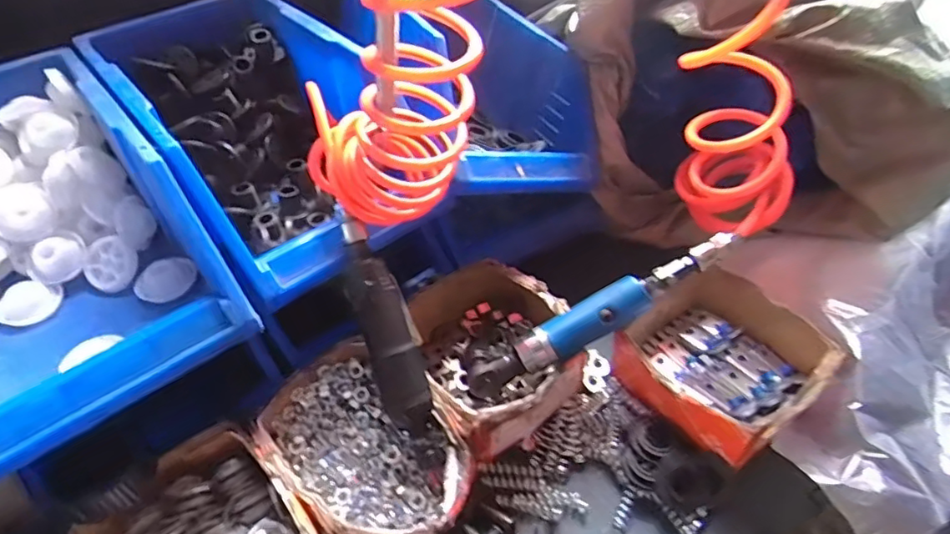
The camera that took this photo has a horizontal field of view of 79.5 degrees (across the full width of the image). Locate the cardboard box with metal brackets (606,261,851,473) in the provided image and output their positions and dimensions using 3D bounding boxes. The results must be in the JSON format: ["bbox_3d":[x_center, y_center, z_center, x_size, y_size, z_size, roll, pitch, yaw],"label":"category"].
[{"bbox_3d":[0.221,0.083,0.523,0.144,0.063,0.154,-34,52,-26],"label":"cardboard box with metal brackets"}]

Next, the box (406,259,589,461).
[{"bbox_3d":[0.018,0.080,0.551,0.152,0.067,0.179,-18,46,-13],"label":"box"}]

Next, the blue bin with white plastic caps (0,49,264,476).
[{"bbox_3d":[-0.346,-0.027,0.458,0.193,0.140,0.329,-33,51,-25],"label":"blue bin with white plastic caps"}]

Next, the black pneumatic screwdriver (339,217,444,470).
[{"bbox_3d":[-0.071,0.058,0.473,0.044,0.045,0.207,-19,91,-14],"label":"black pneumatic screwdriver"}]

